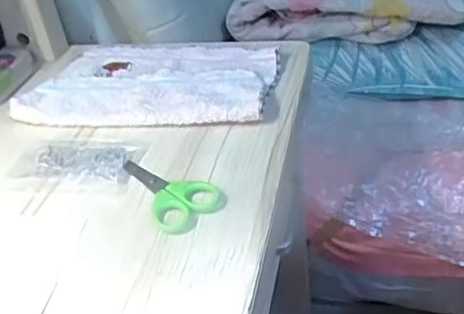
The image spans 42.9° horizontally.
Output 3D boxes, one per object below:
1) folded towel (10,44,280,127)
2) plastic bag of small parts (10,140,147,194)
[{"bbox_3d":[-0.075,-0.080,0.555,0.228,0.017,0.151,1,39,11],"label":"folded towel"},{"bbox_3d":[-0.128,0.001,0.466,0.108,0.012,0.062,5,40,15],"label":"plastic bag of small parts"}]

